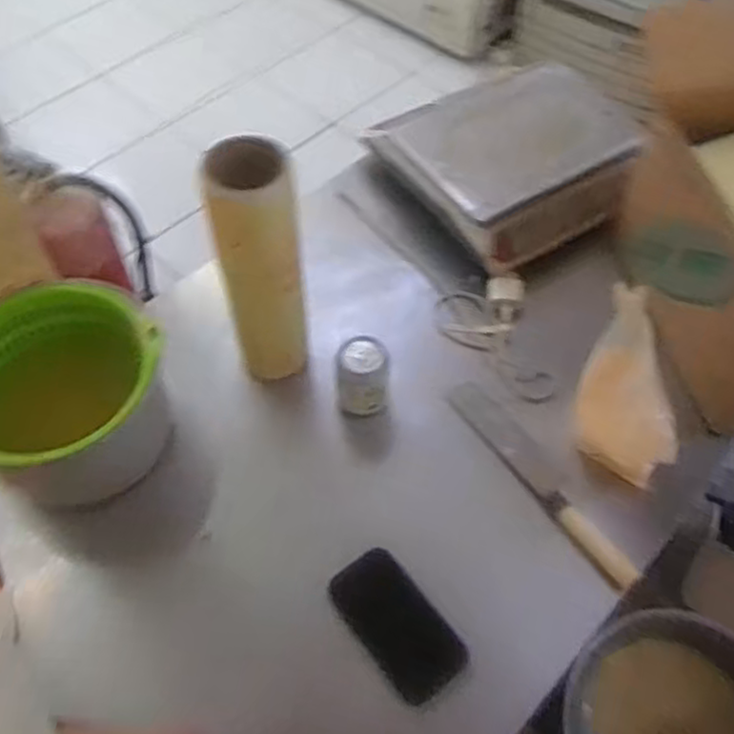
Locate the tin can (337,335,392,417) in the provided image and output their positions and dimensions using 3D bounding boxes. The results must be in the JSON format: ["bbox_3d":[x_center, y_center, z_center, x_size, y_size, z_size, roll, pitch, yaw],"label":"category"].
[{"bbox_3d":[-0.005,0.013,0.886,0.062,0.077,0.063,0,55,0],"label":"tin can"}]

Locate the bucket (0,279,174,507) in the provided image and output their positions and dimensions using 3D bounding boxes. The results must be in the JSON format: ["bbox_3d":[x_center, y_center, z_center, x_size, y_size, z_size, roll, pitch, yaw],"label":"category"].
[{"bbox_3d":[-0.335,0.031,0.820,0.206,0.168,0.179,8,56,5],"label":"bucket"}]

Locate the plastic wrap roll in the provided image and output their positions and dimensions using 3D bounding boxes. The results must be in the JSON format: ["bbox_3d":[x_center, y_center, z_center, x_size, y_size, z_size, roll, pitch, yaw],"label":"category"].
[{"bbox_3d":[-0.114,-0.100,0.807,0.087,0.314,0.071,-8,56,-6],"label":"plastic wrap roll"}]

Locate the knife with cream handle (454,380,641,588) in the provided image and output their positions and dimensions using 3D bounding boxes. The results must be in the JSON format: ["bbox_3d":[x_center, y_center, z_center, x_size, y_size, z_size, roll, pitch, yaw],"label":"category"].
[{"bbox_3d":[0.205,0.129,0.864,0.043,0.019,0.294,-29,61,-19],"label":"knife with cream handle"}]

